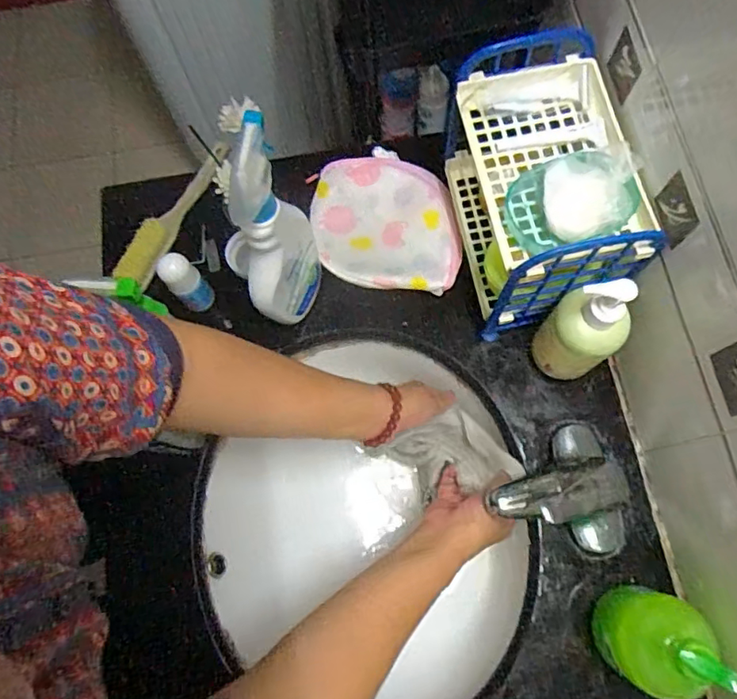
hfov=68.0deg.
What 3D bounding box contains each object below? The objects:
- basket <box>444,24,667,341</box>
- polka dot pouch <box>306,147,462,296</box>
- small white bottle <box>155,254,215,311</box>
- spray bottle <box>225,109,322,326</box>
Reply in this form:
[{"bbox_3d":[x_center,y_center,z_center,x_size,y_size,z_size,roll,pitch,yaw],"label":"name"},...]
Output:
[{"bbox_3d":[0.176,-0.161,0.575,0.137,0.177,0.230,-12,73,-1],"label":"basket"},{"bbox_3d":[0.019,-0.155,0.678,0.171,0.032,0.185,-5,73,1],"label":"polka dot pouch"},{"bbox_3d":[-0.208,-0.074,0.629,0.036,0.093,0.037,-1,73,2],"label":"small white bottle"},{"bbox_3d":[-0.090,-0.101,0.539,0.046,0.249,0.106,16,75,7],"label":"spray bottle"}]

